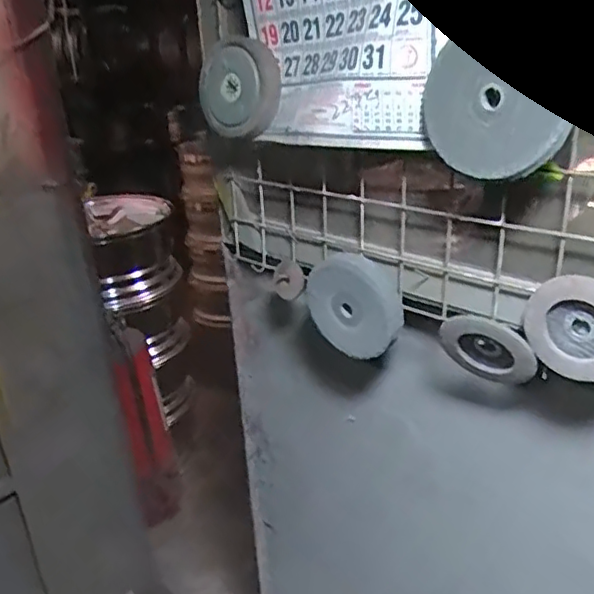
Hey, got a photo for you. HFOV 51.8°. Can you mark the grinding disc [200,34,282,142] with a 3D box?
[{"bbox_3d":[-0.070,-0.247,0.727,0.113,0.113,0.031,11,24,32],"label":"grinding disc"}]

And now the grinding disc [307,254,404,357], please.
[{"bbox_3d":[0.067,0.010,0.703,0.117,0.111,0.025,16,30,39],"label":"grinding disc"}]

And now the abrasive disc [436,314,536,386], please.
[{"bbox_3d":[0.199,0.060,0.622,0.090,0.107,0.016,-12,34,52],"label":"abrasive disc"}]

